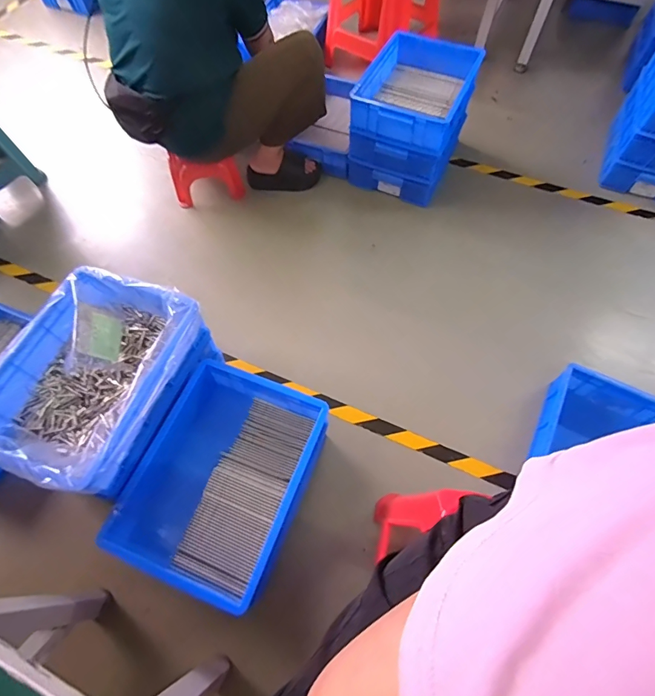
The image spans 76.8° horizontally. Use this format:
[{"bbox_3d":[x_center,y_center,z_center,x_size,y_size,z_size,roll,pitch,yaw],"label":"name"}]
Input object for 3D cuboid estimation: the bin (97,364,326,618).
[{"bbox_3d":[-0.215,0.279,0.893,0.317,0.170,0.412,18,64,9],"label":"bin"}]

